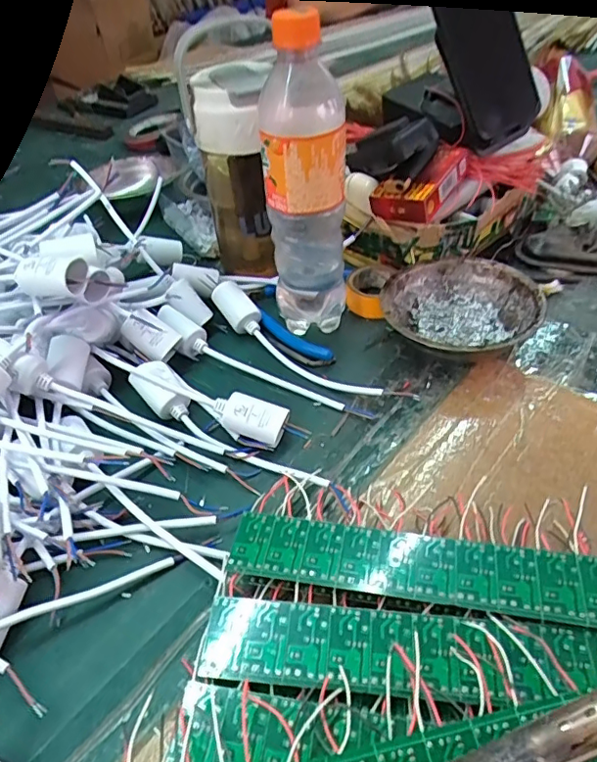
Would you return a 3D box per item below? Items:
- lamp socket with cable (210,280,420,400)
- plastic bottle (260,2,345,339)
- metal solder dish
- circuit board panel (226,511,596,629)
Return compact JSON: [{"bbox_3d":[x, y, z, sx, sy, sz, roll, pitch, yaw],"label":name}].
[{"bbox_3d":[0.002,-0.028,0.457,0.204,0.032,0.029,33,55,32],"label":"lamp socket with cable"},{"bbox_3d":[0.005,-0.147,0.433,0.058,0.238,0.074,-2,44,2],"label":"plastic bottle"},{"bbox_3d":[0.131,-0.053,0.463,0.119,0.041,0.124,-2,44,2],"label":"metal solder dish"},{"bbox_3d":[0.064,0.099,0.297,0.201,0.004,0.039,5,44,12],"label":"circuit board panel"}]

